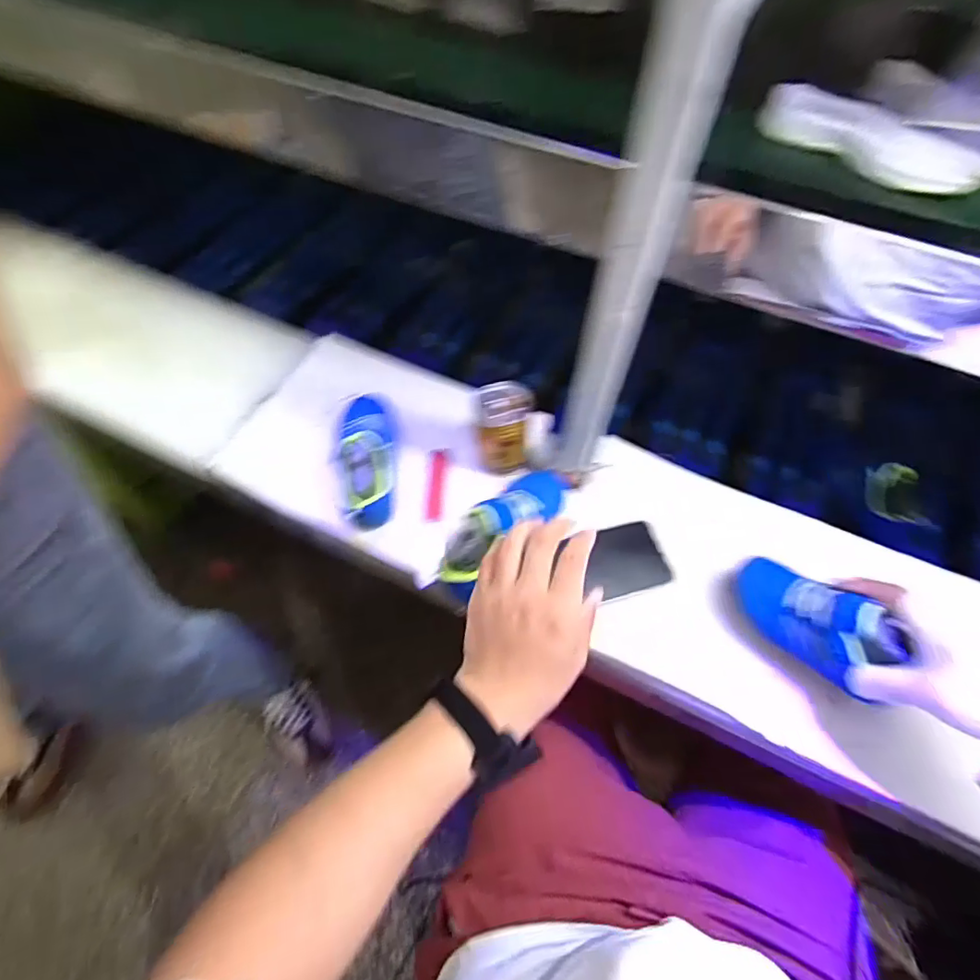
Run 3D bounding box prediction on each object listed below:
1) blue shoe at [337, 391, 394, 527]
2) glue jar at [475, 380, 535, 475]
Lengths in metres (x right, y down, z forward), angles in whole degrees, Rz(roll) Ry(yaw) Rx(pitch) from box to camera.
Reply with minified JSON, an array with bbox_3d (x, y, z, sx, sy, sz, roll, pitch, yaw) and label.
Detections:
[{"bbox_3d":[-0.137,-0.040,0.599,0.064,0.075,0.171,-8,58,-6],"label":"blue shoe"},{"bbox_3d":[0.017,-0.066,0.617,0.068,0.090,0.063,-3,57,-3],"label":"glue jar"}]

